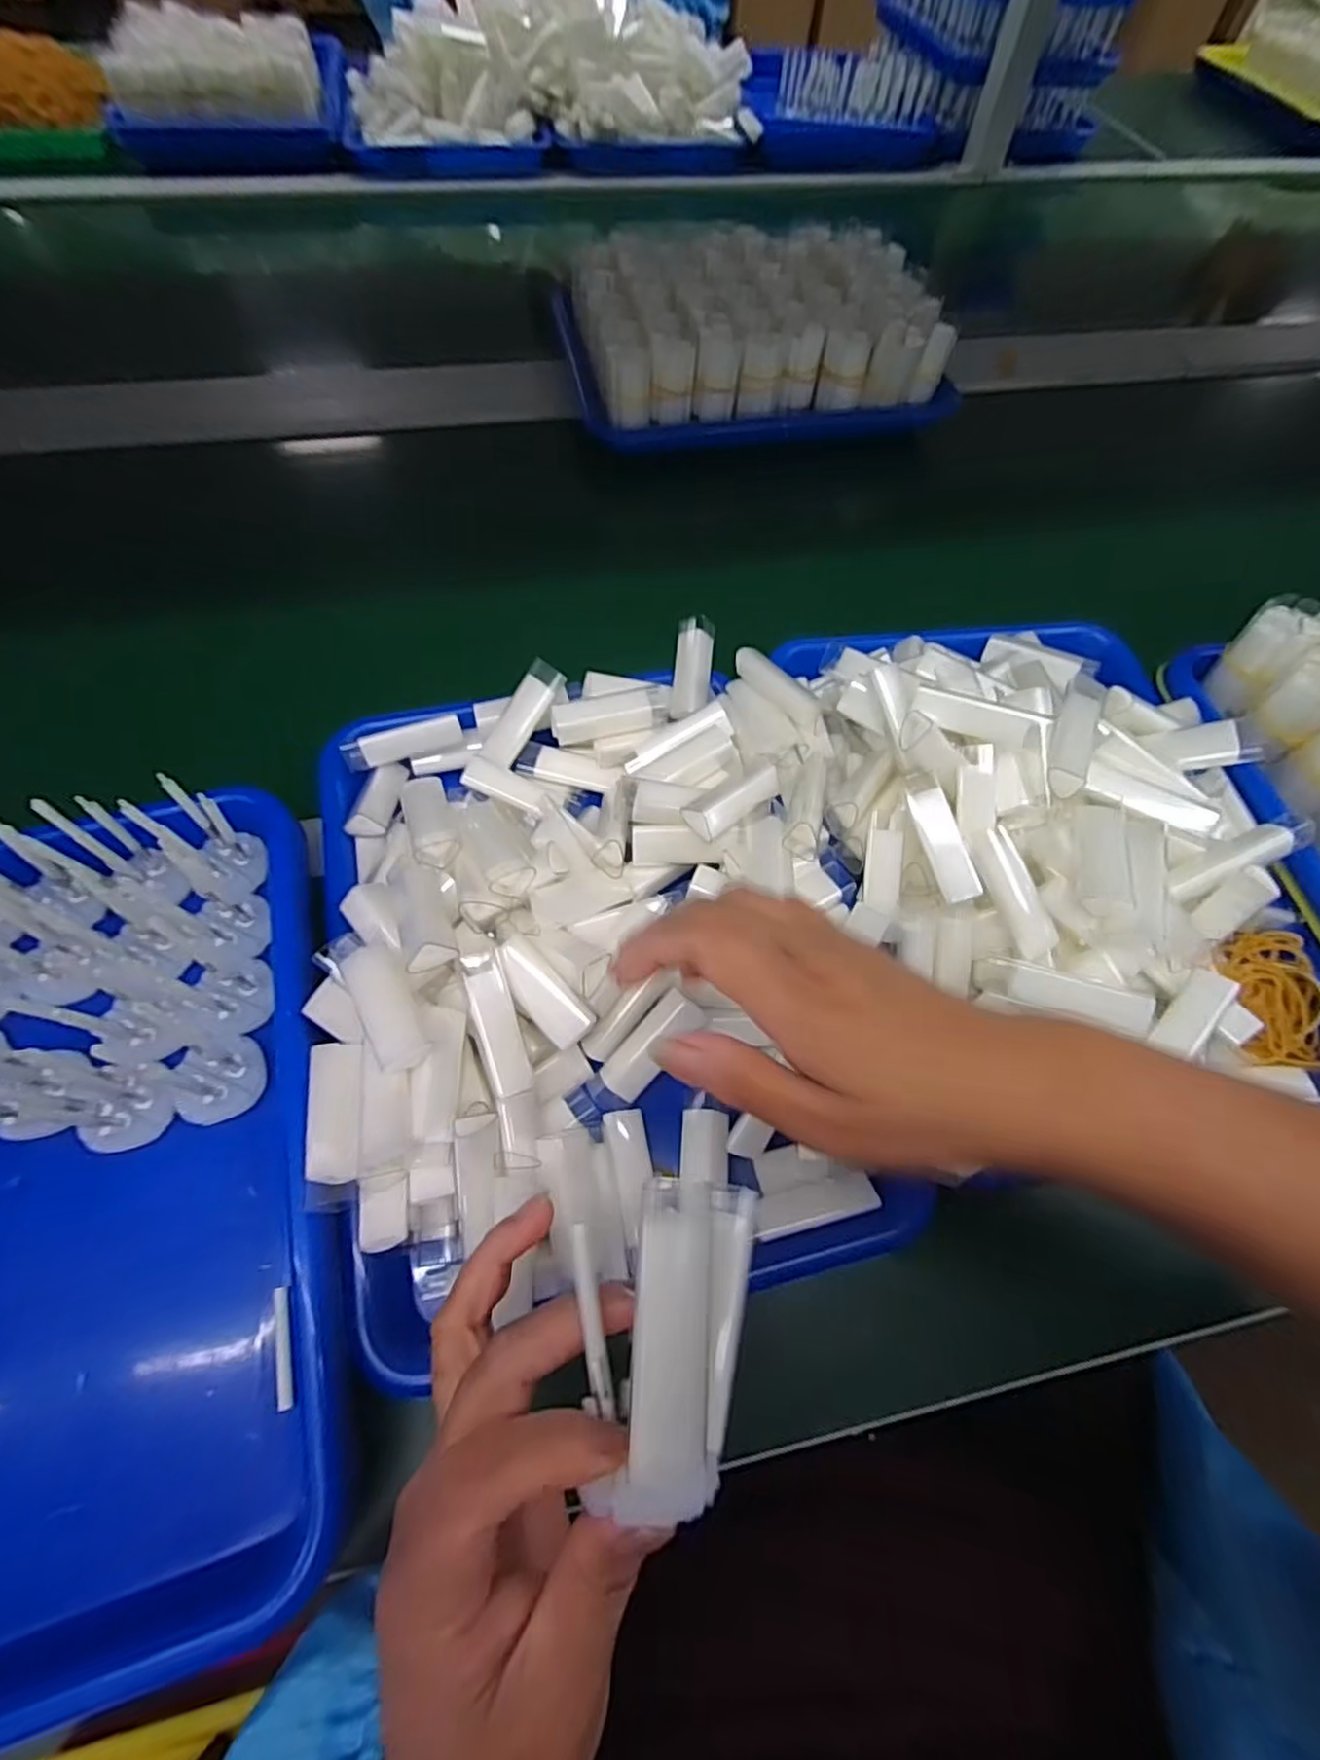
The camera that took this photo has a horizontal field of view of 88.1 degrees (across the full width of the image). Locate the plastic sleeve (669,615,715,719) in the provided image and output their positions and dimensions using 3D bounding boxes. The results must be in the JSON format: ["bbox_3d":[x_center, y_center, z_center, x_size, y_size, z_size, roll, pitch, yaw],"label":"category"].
[{"bbox_3d":[0.021,-0.132,0.420,0.023,0.012,0.070,7,76,0],"label":"plastic sleeve"}]

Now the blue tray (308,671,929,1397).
[{"bbox_3d":[-0.022,0.026,0.335,0.271,0.055,0.320,-11,63,-9],"label":"blue tray"}]

